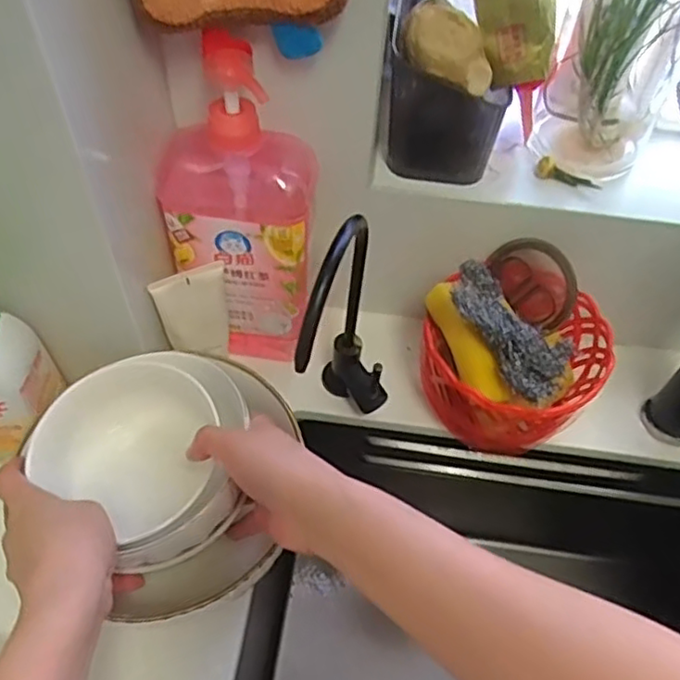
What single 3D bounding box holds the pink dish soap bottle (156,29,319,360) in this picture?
[{"bbox_3d":[-0.078,-0.090,0.532,0.119,0.276,0.075,4,54,0],"label":"pink dish soap bottle"}]

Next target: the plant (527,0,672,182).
[{"bbox_3d":[0.226,-0.241,0.489,0.087,0.236,0.094,22,56,13],"label":"plant"}]

